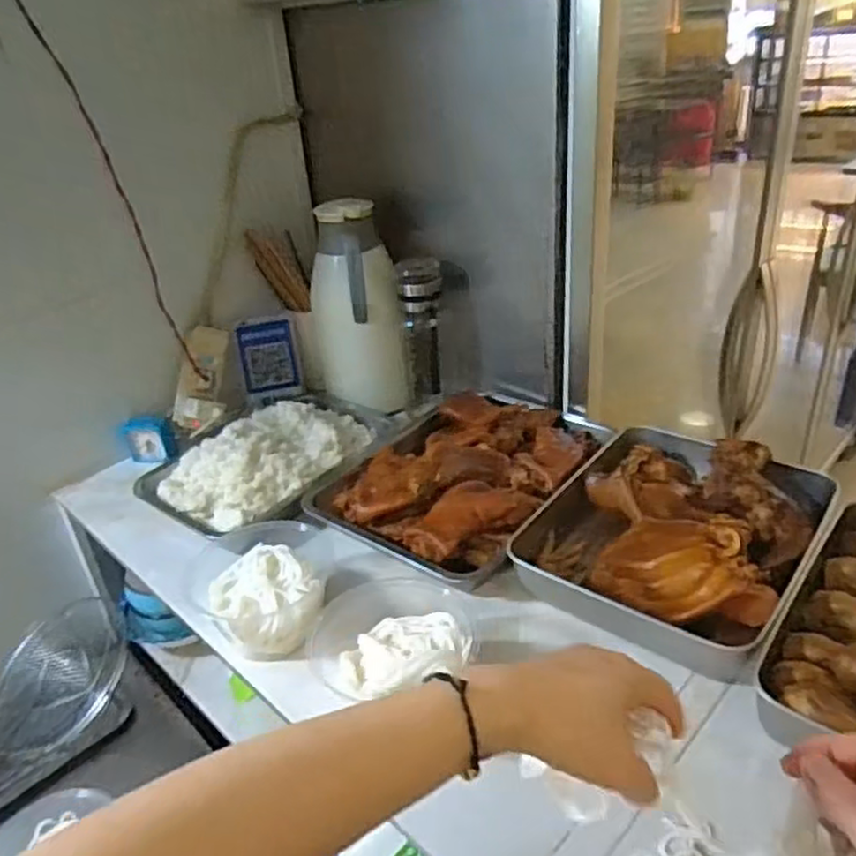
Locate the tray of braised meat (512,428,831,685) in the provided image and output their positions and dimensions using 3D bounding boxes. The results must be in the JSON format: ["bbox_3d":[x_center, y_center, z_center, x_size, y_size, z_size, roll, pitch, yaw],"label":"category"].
[{"bbox_3d":[0.263,0.104,0.744,0.246,0.070,0.294,20,39,37],"label":"tray of braised meat"}]

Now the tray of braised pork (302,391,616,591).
[{"bbox_3d":[0.048,0.041,0.872,0.260,0.069,0.336,19,38,35],"label":"tray of braised pork"}]

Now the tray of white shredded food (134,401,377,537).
[{"bbox_3d":[-0.216,0.023,0.933,0.214,0.055,0.287,15,36,32],"label":"tray of white shredded food"}]

